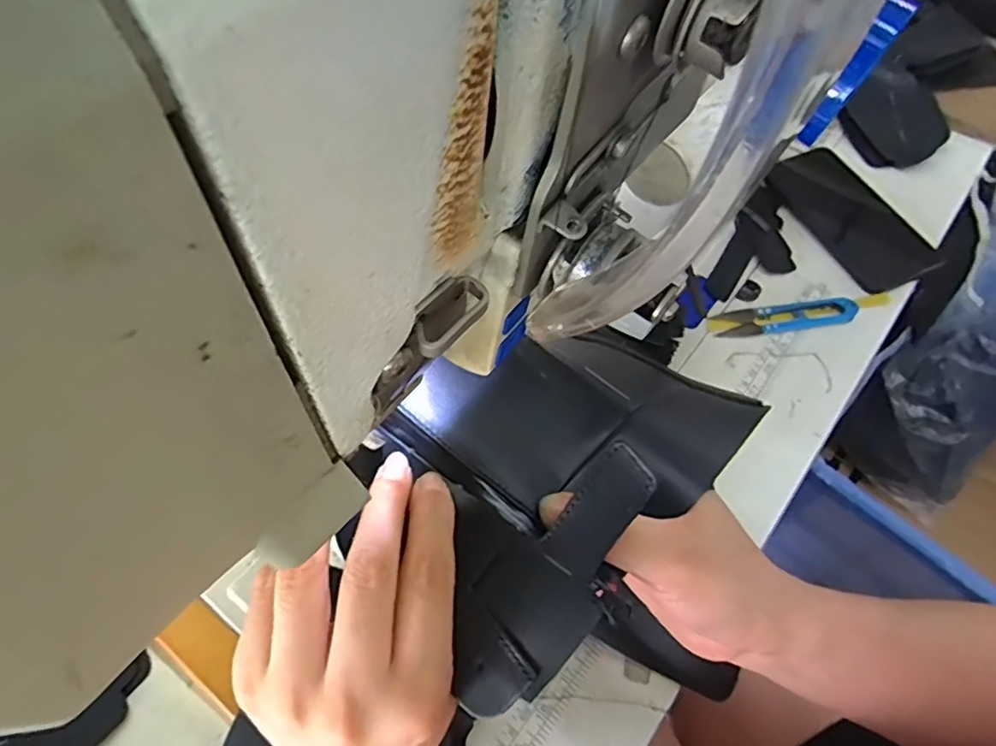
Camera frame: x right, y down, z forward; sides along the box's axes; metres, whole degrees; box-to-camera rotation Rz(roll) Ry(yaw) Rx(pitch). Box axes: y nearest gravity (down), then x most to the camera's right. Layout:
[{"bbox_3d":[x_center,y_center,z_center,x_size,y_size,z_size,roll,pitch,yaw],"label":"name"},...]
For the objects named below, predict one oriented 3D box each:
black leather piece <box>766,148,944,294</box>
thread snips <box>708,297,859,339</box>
[{"bbox_3d":[0.316,-0.141,0.558,0.077,0.006,0.159,-23,62,-5],"label":"black leather piece"},{"bbox_3d":[0.234,-0.046,0.504,0.114,0.009,0.028,-6,58,-1],"label":"thread snips"}]

